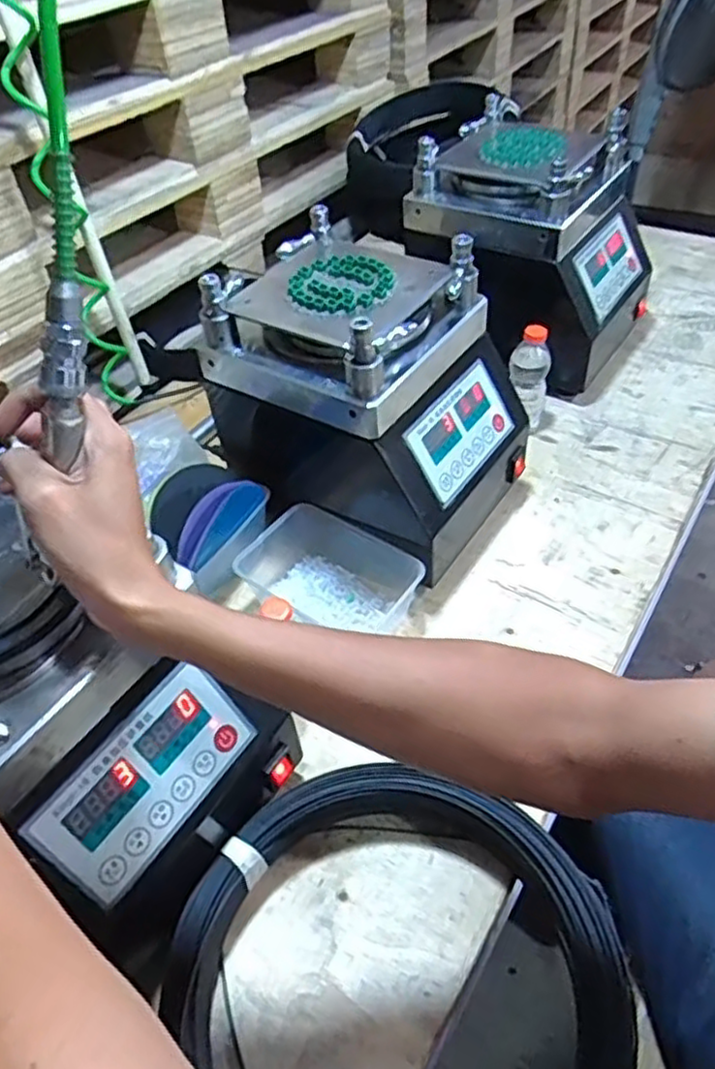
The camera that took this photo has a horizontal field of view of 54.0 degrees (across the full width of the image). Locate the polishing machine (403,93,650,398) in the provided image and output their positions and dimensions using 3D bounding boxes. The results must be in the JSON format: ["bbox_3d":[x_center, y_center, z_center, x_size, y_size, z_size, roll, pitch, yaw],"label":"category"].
[{"bbox_3d":[0.243,-0.388,0.973,0.281,0.284,0.245,32,58,29],"label":"polishing machine"}]

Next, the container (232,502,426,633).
[{"bbox_3d":[-0.035,0.044,0.742,0.191,0.071,0.111,24,54,25],"label":"container"}]

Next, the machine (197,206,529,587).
[{"bbox_3d":[0.018,-0.139,0.769,0.274,0.283,0.224,28,55,27],"label":"machine"}]

